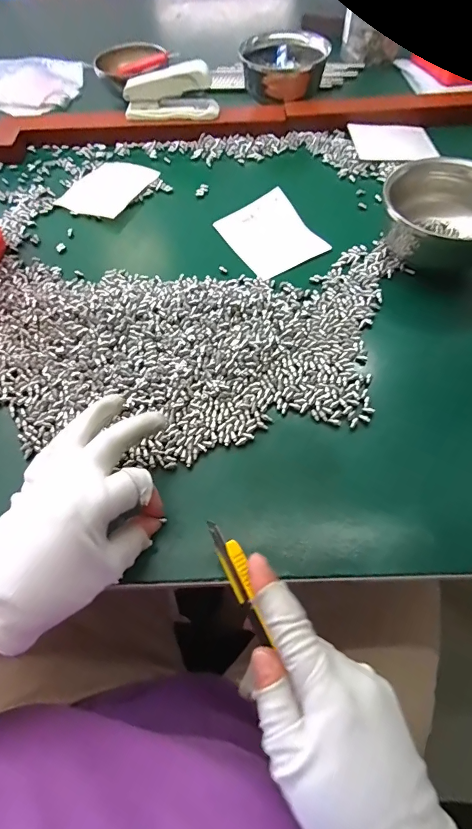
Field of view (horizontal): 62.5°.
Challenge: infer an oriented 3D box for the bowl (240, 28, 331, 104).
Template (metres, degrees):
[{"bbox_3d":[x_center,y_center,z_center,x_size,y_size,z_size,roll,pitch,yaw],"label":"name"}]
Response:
[{"bbox_3d":[0.069,-0.493,0.563,0.117,0.067,0.117,-1,60,2],"label":"bowl"}]

